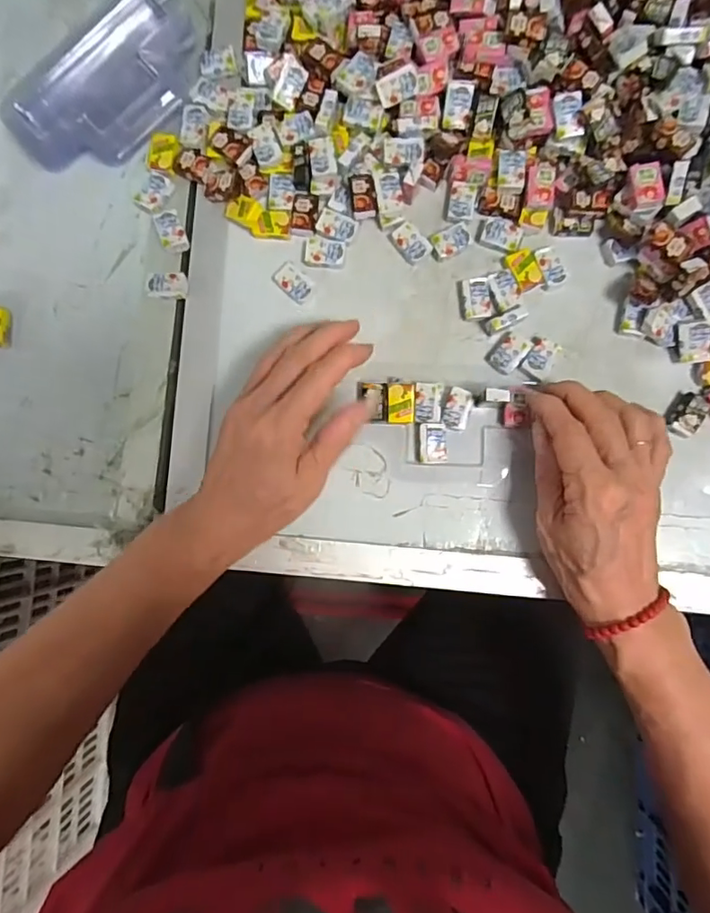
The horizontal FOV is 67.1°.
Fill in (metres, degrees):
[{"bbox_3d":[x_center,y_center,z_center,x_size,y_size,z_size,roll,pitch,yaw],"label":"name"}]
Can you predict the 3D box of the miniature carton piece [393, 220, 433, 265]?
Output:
[{"bbox_3d":[0.037,-0.142,0.357,0.018,0.007,0.026,-45,84,0],"label":"miniature carton piece"}]

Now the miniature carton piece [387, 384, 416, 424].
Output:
[{"bbox_3d":[0.030,-0.034,0.348,0.017,0.008,0.025,1,86,4],"label":"miniature carton piece"}]

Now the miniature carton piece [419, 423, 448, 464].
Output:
[{"bbox_3d":[0.051,-0.008,0.347,0.018,0.009,0.026,1,86,4],"label":"miniature carton piece"}]

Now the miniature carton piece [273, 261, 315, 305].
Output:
[{"bbox_3d":[-0.041,-0.116,0.357,0.027,0.004,0.017,41,90,6],"label":"miniature carton piece"}]

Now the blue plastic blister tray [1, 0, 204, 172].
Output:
[{"bbox_3d":[-0.168,-0.253,0.367,0.141,0.030,0.088,-36,85,1],"label":"blue plastic blister tray"}]

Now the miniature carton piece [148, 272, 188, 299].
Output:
[{"bbox_3d":[-0.126,-0.116,0.361,0.024,0.011,0.017,0,86,4],"label":"miniature carton piece"}]

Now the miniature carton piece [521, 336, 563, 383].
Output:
[{"bbox_3d":[0.120,-0.064,0.347,0.018,0.005,0.027,29,89,5],"label":"miniature carton piece"}]

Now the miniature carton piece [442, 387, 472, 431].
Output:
[{"bbox_3d":[0.066,-0.031,0.347,0.015,0.009,0.026,15,87,5],"label":"miniature carton piece"}]

